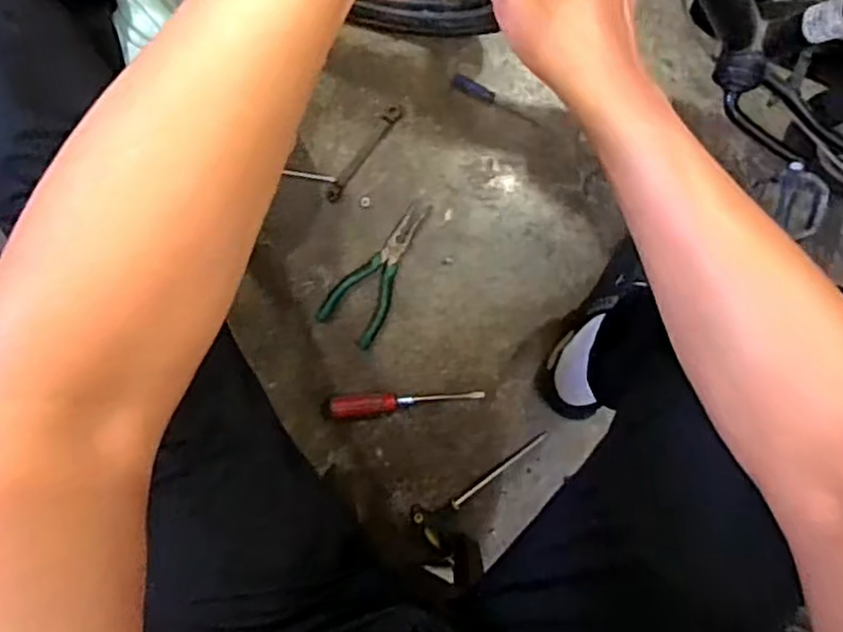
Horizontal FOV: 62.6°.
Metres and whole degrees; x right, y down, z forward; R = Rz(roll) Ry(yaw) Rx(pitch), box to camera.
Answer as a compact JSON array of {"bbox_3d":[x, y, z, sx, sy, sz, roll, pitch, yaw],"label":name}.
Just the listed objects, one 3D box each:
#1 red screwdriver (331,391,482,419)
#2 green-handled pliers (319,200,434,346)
[{"bbox_3d":[-0.018,0.110,0.889,0.200,0.022,0.031,-3,95,-20],"label":"red screwdriver"},{"bbox_3d":[-0.047,-0.056,0.876,0.074,0.012,0.193,34,90,-8],"label":"green-handled pliers"}]

